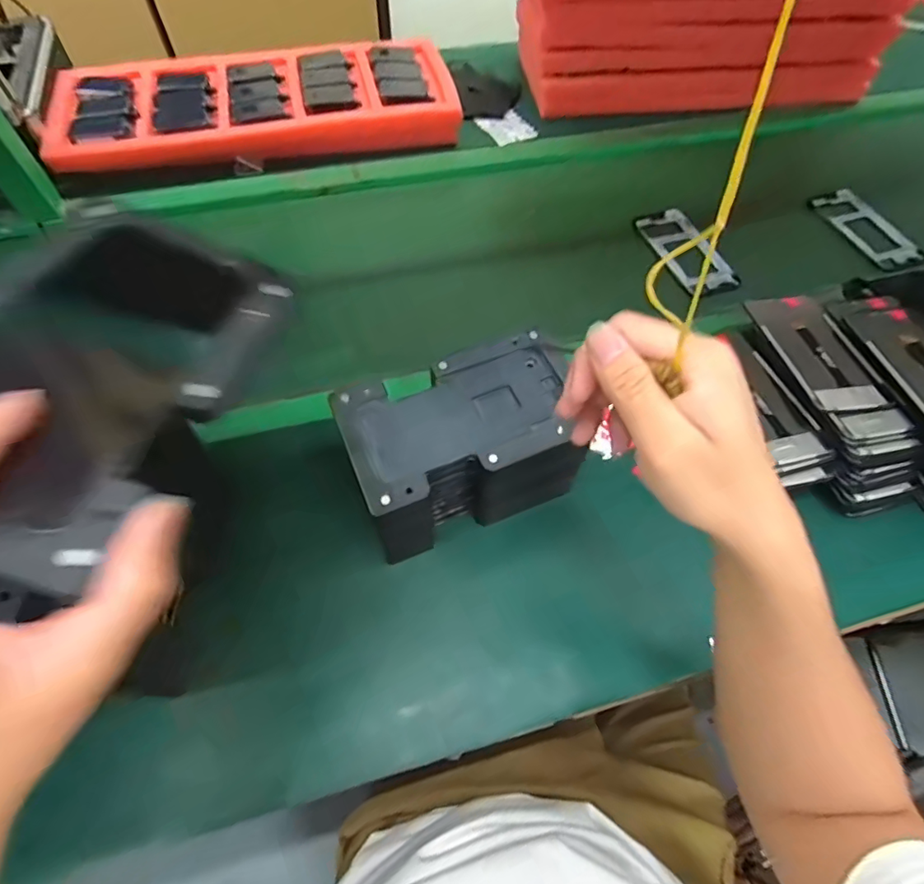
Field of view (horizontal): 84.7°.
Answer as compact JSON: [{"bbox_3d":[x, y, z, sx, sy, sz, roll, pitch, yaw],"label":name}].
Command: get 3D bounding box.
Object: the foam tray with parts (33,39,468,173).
[{"bbox_3d":[-0.292,-0.498,0.747,0.554,0.047,0.241,-12,61,-9],"label":"foam tray with parts"}]

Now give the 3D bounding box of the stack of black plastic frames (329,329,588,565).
[{"bbox_3d":[-0.006,0.010,0.434,0.165,0.119,0.104,-22,63,-14],"label":"stack of black plastic frames"}]

